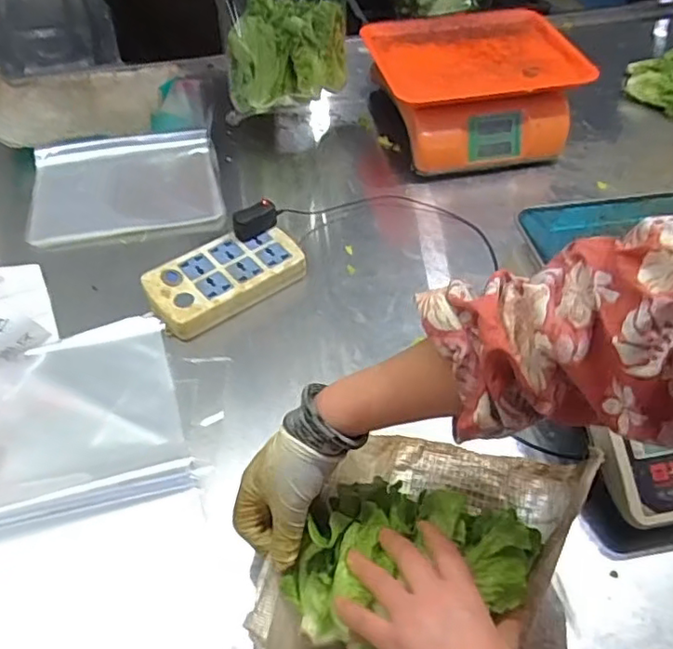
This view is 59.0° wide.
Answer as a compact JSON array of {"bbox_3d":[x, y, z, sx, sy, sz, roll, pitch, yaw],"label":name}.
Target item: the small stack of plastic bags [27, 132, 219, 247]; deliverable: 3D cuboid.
[{"bbox_3d":[-0.300,-0.200,0.842,0.251,0.035,0.212,-11,50,-11],"label":"small stack of plastic bags"}]

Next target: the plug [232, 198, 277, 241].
[{"bbox_3d":[-0.102,-0.131,0.739,0.056,0.034,0.023,-28,55,-23],"label":"plug"}]

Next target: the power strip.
[{"bbox_3d":[-0.133,-0.059,0.714,0.186,0.027,0.101,-32,57,-25],"label":"power strip"}]

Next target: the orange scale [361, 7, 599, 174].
[{"bbox_3d":[0.207,-0.361,0.939,0.295,0.148,0.247,-9,50,-9],"label":"orange scale"}]

